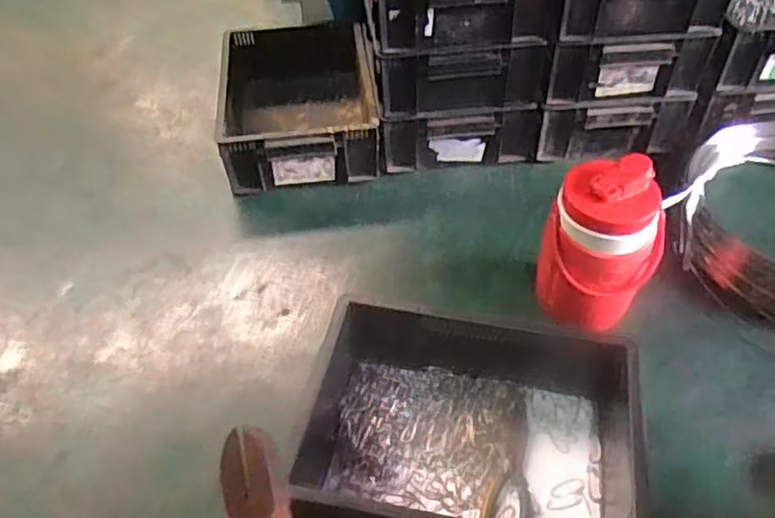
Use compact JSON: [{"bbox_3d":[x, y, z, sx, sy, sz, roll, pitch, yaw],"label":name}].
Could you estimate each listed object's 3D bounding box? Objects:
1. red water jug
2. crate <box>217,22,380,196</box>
[{"bbox_3d":[0.257,-0.007,0.802,0.140,0.209,0.104,16,49,15],"label":"red water jug"},{"bbox_3d":[-0.158,-0.273,1.157,0.253,0.119,0.345,-8,48,-7],"label":"crate"}]

